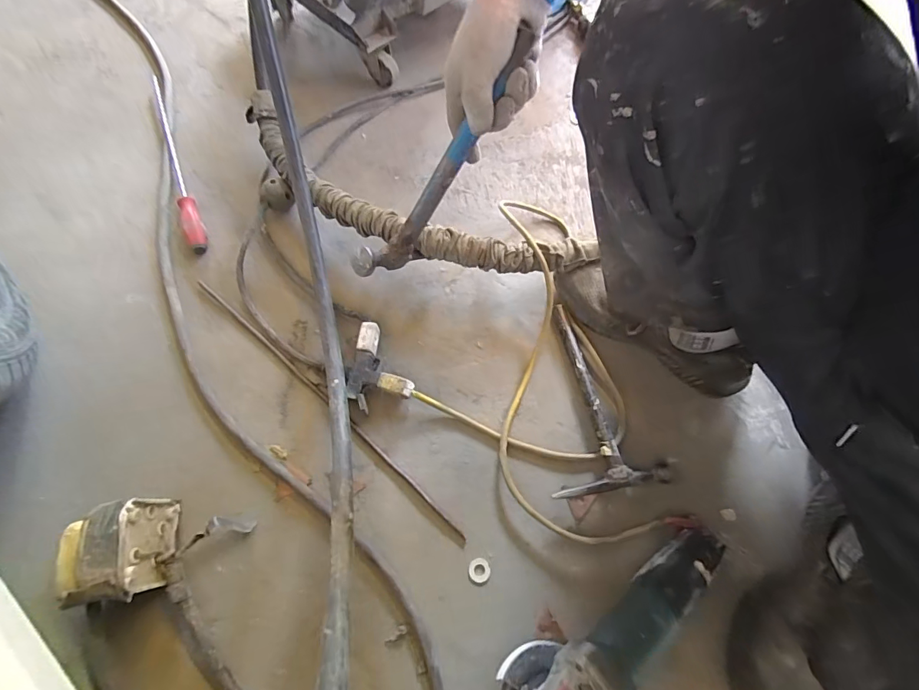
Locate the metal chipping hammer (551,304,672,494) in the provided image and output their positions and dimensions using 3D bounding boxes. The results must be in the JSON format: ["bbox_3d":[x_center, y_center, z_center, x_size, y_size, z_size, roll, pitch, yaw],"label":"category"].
[{"bbox_3d":[0.158,0.059,0.546,0.129,0.023,0.233,-7,64,-6],"label":"metal chipping hammer"}]

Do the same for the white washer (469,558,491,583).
[{"bbox_3d":[0.022,0.241,0.472,0.023,0.004,0.024,1,64,-2],"label":"white washer"}]

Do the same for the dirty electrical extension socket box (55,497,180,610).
[{"bbox_3d":[-0.326,0.199,0.421,0.081,0.074,0.087,-15,66,-10],"label":"dirty electrical extension socket box"}]

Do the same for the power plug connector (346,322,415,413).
[{"bbox_3d":[-0.107,0.030,0.532,0.072,0.035,0.107,-29,69,-16],"label":"power plug connector"}]

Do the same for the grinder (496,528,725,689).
[{"bbox_3d":[0.154,0.270,0.410,0.262,0.077,0.075,-30,69,-16],"label":"grinder"}]

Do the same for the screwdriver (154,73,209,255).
[{"bbox_3d":[-0.442,-0.288,0.678,0.028,0.018,0.396,-23,67,-14],"label":"screwdriver"}]

